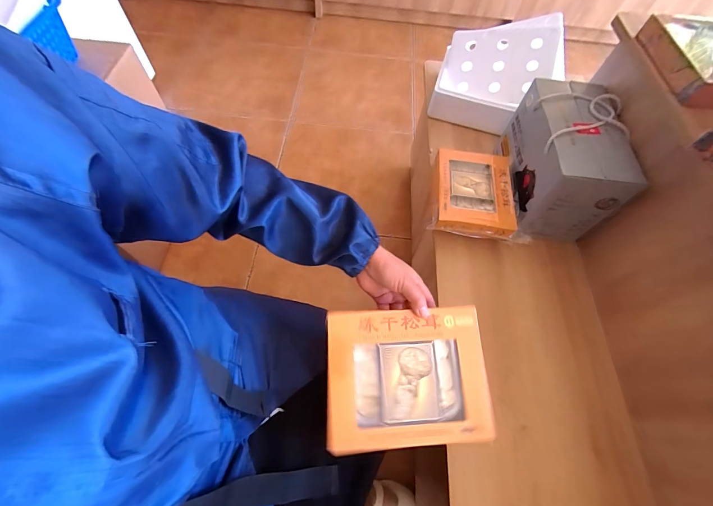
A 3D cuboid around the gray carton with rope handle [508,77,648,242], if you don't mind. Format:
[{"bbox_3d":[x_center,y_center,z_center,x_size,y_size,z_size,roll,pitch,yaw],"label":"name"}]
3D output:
[{"bbox_3d":[0.443,-0.206,0.686,0.172,0.172,0.290,9,64,1],"label":"gray carton with rope handle"}]

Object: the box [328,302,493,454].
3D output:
[{"bbox_3d":[0.065,0.153,0.392,0.200,0.030,0.156,-2,64,-5],"label":"box"}]

